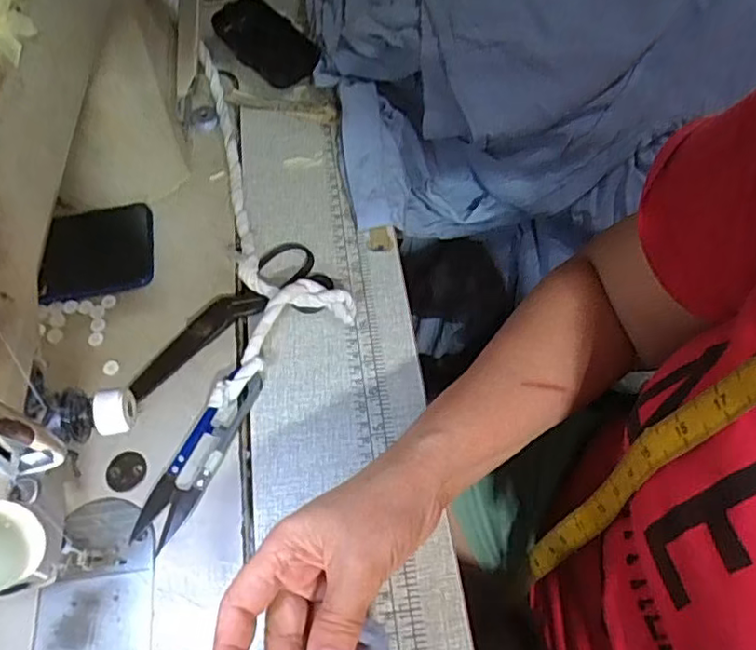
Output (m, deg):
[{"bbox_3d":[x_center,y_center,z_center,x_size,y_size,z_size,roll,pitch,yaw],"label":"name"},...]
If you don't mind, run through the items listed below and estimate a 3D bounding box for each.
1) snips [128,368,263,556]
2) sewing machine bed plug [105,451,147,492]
[{"bbox_3d":[-0.108,0.078,0.373,0.027,0.013,0.113,24,64,15],"label":"snips"},{"bbox_3d":[-0.155,0.089,0.374,0.022,0.004,0.024,-1,60,2],"label":"sewing machine bed plug"}]

